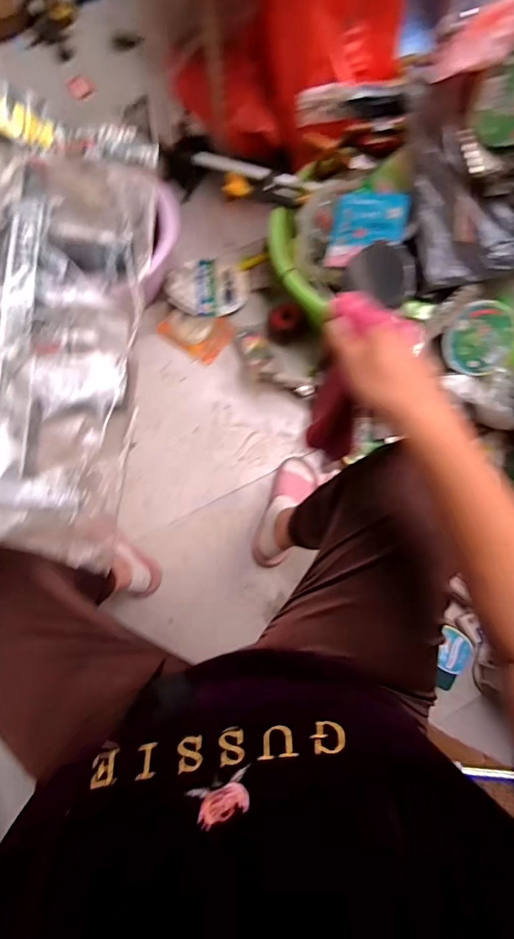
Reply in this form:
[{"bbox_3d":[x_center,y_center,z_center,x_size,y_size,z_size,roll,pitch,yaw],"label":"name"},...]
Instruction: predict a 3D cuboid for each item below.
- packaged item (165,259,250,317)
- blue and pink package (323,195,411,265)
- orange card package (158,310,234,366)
[{"bbox_3d":[-0.128,-0.471,1.119,0.203,0.034,0.159,-2,74,1],"label":"packaged item"},{"bbox_3d":[0.224,-0.487,0.879,0.146,0.013,0.144,13,93,25],"label":"blue and pink package"},{"bbox_3d":[-0.152,-0.354,1.106,0.157,0.011,0.130,34,81,-3],"label":"orange card package"}]

